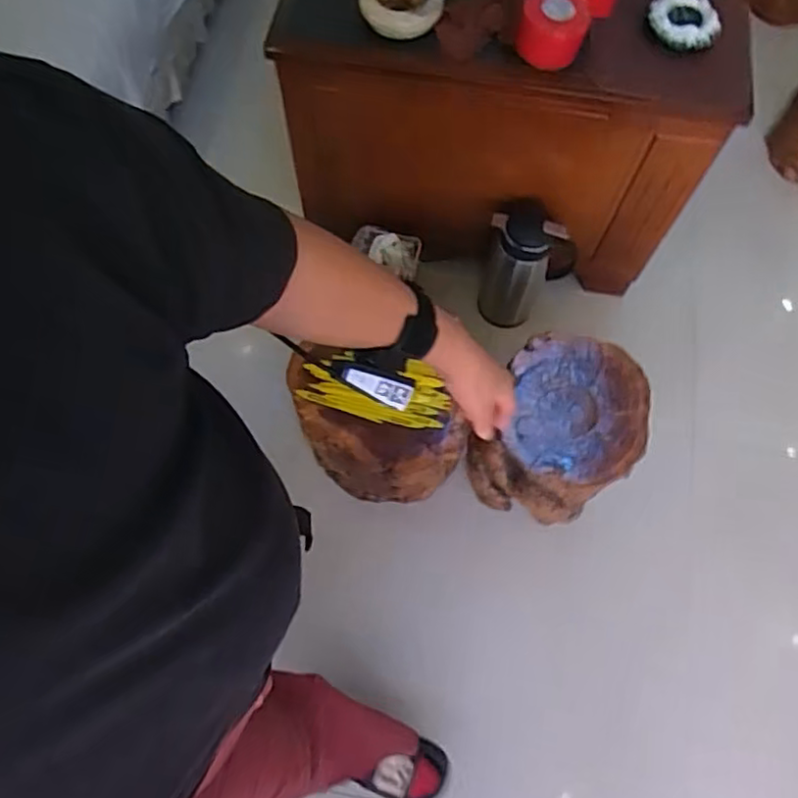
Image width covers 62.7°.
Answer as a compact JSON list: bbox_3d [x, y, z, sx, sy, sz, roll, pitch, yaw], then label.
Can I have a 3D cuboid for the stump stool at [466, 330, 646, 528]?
[{"bbox_3d":[0.282,0.060,1.186,0.228,0.297,0.260,30,70,9],"label":"stump stool"}]

